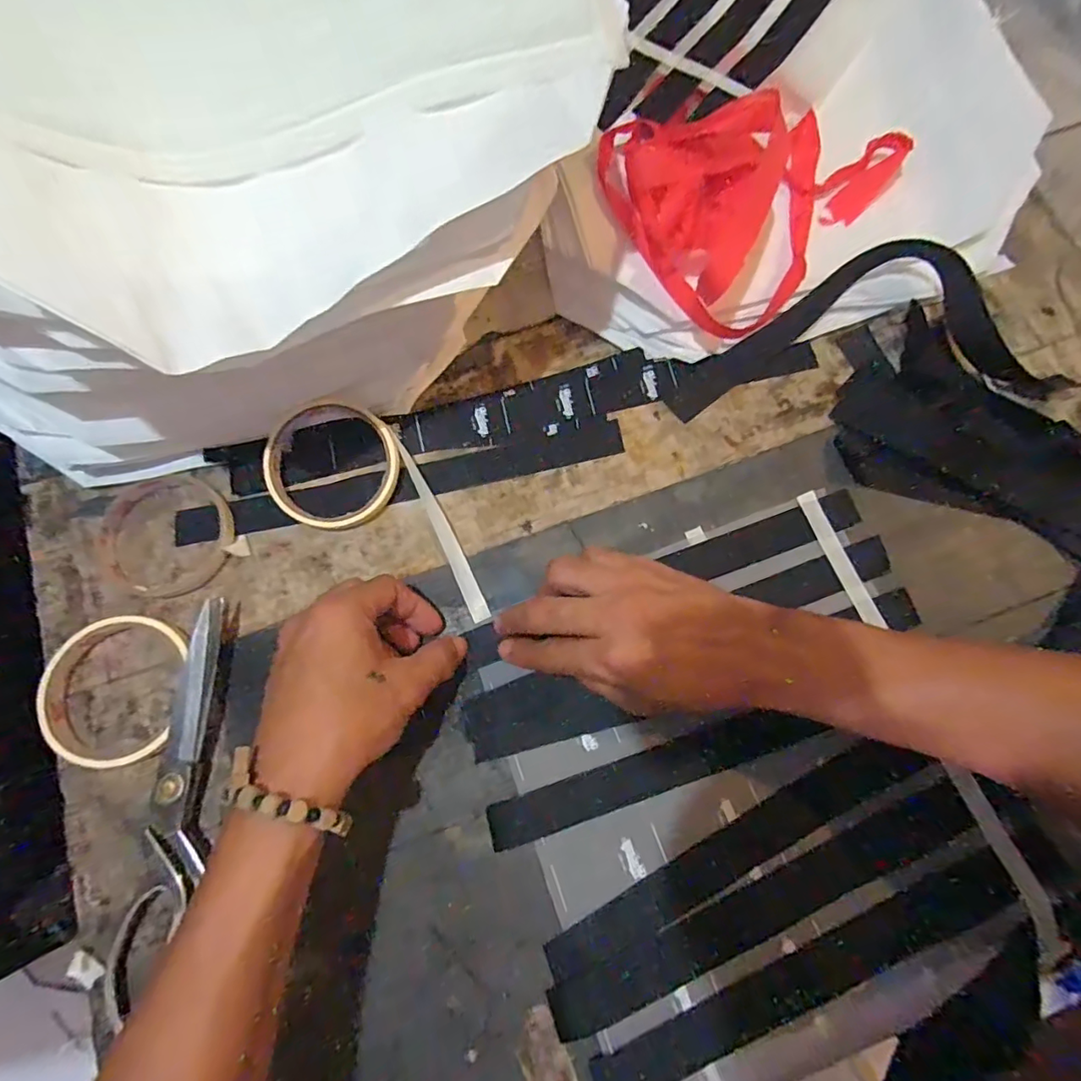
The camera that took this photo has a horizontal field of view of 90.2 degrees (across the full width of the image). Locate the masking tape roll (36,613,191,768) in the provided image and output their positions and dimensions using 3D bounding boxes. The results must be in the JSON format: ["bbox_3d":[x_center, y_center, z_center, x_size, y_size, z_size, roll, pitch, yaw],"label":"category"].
[{"bbox_3d":[-0.259,0.090,0.331,0.083,0.015,0.088,-20,75,-4],"label":"masking tape roll"}]

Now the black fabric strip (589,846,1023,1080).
[{"bbox_3d":[0.145,0.235,0.287,0.244,0.005,0.029,-24,76,-5],"label":"black fabric strip"}]

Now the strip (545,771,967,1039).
[{"bbox_3d":[0.126,0.204,0.299,0.253,0.006,0.031,-26,76,-6],"label":"strip"}]

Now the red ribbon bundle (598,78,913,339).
[{"bbox_3d":[0.132,-0.260,0.382,0.173,0.097,0.186,0,77,1],"label":"red ribbon bundle"}]

